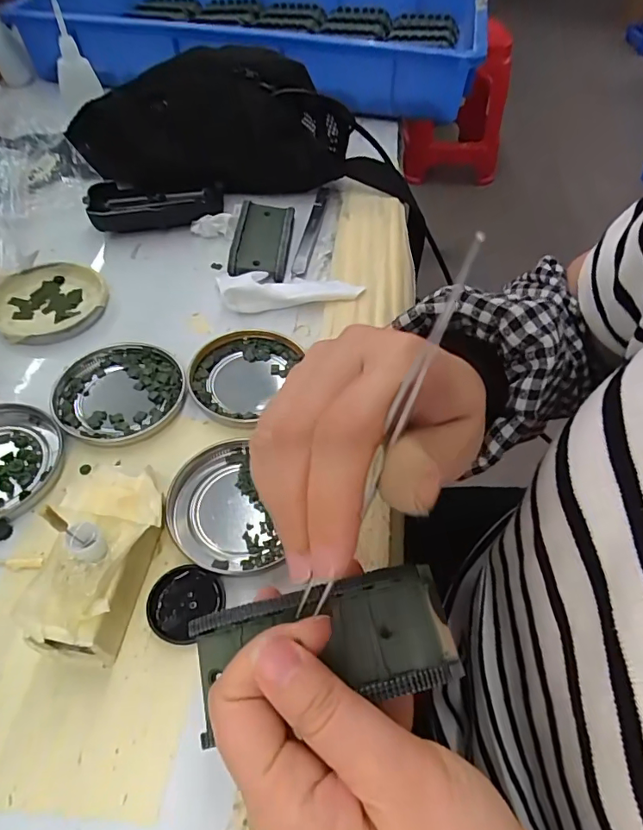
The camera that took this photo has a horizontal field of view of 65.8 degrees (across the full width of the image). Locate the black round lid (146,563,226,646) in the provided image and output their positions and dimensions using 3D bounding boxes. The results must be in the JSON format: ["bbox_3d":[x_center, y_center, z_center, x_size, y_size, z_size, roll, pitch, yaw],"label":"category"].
[{"bbox_3d":[-0.067,0.090,0.240,0.032,0.006,0.035,1,53,-2],"label":"black round lid"}]

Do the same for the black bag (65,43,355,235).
[{"bbox_3d":[-0.100,-0.259,0.449,0.234,0.090,0.140,-17,56,-15],"label":"black bag"}]

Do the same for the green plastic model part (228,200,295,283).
[{"bbox_3d":[-0.047,-0.145,0.409,0.043,0.019,0.086,5,53,1],"label":"green plastic model part"}]

